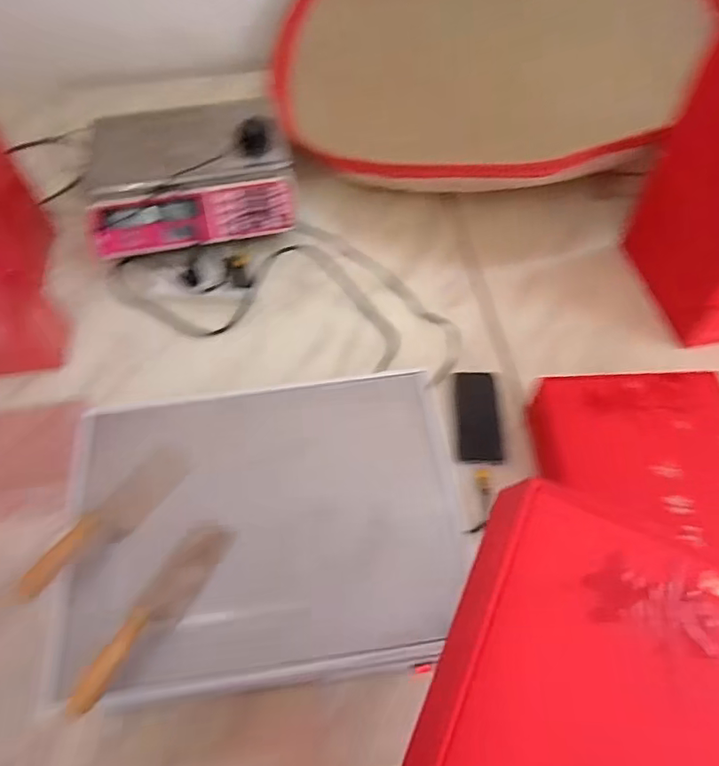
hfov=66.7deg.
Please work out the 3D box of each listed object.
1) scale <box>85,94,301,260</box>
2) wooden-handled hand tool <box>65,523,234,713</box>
[{"bbox_3d":[-0.303,-0.382,0.968,0.346,0.096,0.343,-15,59,-8],"label":"scale"},{"bbox_3d":[-0.188,0.212,0.511,0.047,0.011,0.187,46,54,-20],"label":"wooden-handled hand tool"}]

